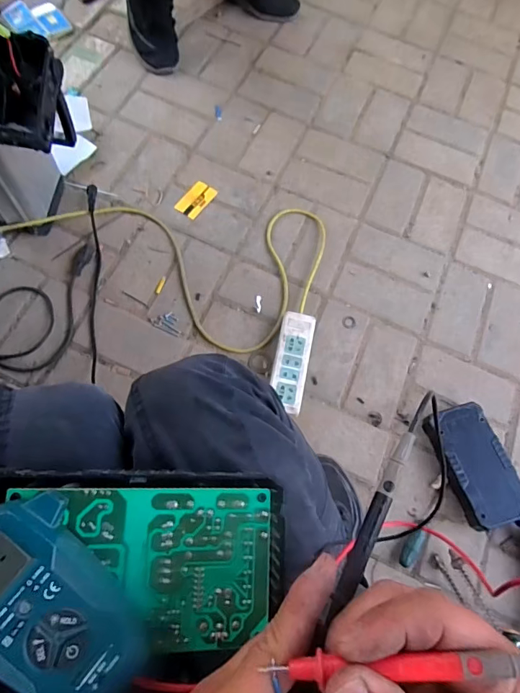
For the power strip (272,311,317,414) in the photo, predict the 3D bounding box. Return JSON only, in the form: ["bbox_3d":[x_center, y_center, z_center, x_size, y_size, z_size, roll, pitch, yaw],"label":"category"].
[{"bbox_3d":[0.056,0.029,0.748,0.060,0.040,0.183,12,72,1],"label":"power strip"}]

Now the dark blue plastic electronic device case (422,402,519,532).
[{"bbox_3d":[0.360,0.197,0.697,0.102,0.063,0.191,-13,73,-7],"label":"dark blue plastic electronic device case"}]

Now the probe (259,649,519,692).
[{"bbox_3d":[0.060,0.125,0.161,0.105,0.006,0.010,-6,72,6],"label":"probe"}]

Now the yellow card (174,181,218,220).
[{"bbox_3d":[-0.133,-0.309,0.872,0.049,0.004,0.091,33,70,5],"label":"yellow card"}]

